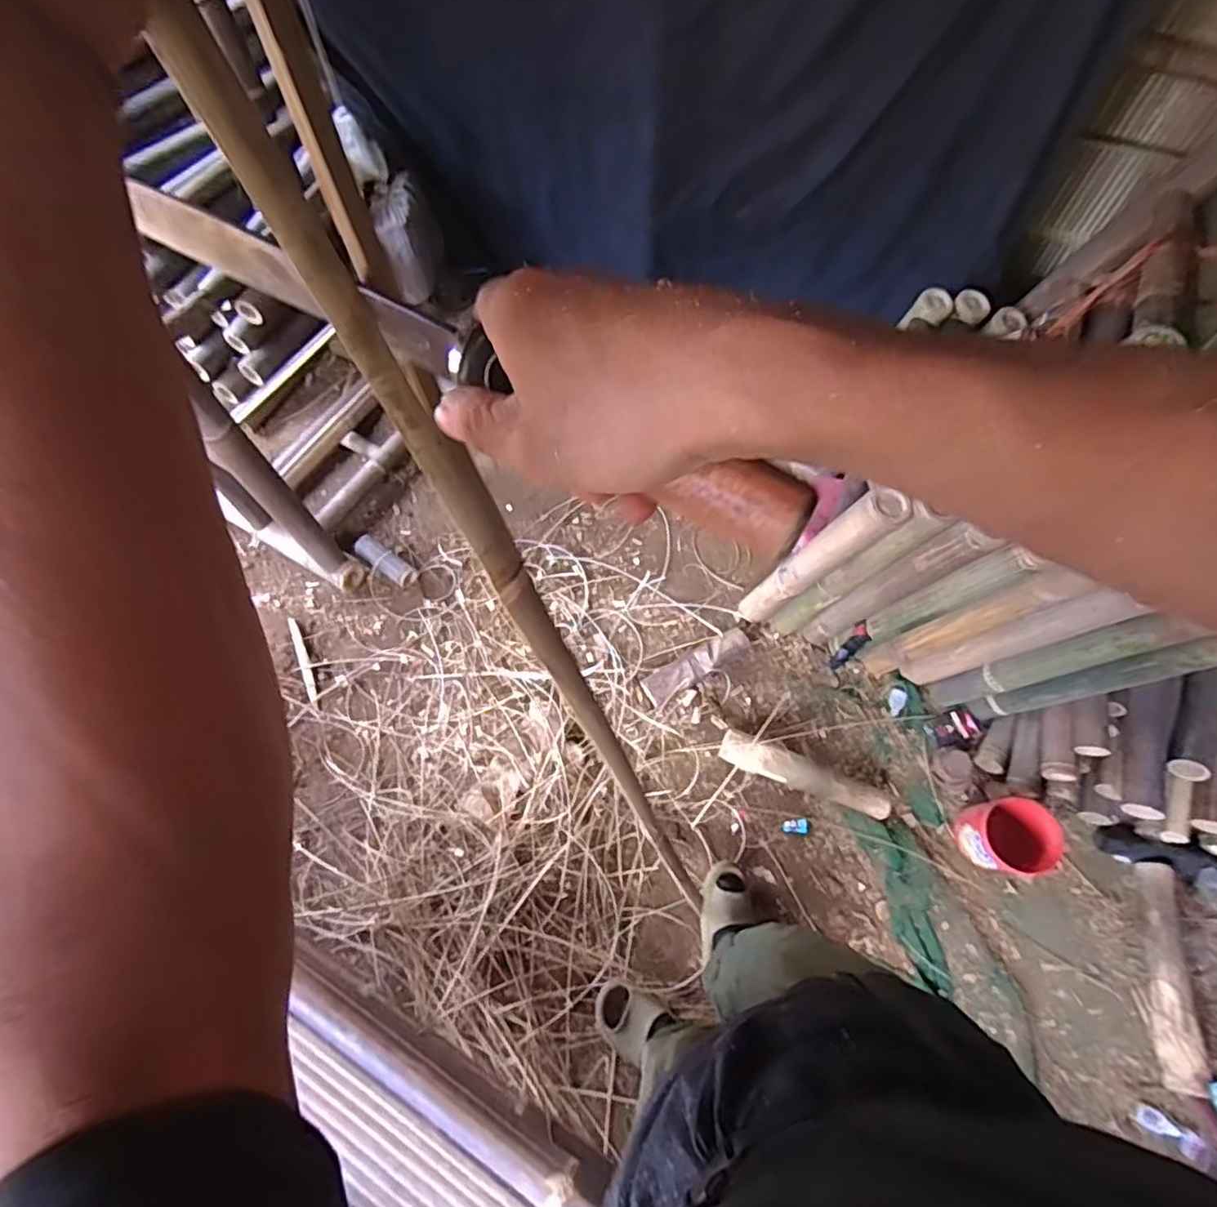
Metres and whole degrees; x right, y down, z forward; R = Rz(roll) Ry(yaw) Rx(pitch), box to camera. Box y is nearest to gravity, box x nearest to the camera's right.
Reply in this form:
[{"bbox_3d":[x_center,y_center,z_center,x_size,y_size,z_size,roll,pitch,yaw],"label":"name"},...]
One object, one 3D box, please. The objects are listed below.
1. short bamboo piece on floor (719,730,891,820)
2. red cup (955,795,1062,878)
[{"bbox_3d":[0.428,0.376,1.390,0.372,0.073,0.073,19,65,11],"label":"short bamboo piece on floor"},{"bbox_3d":[0.818,0.485,1.297,0.147,0.149,0.145,0,63,1],"label":"red cup"}]

